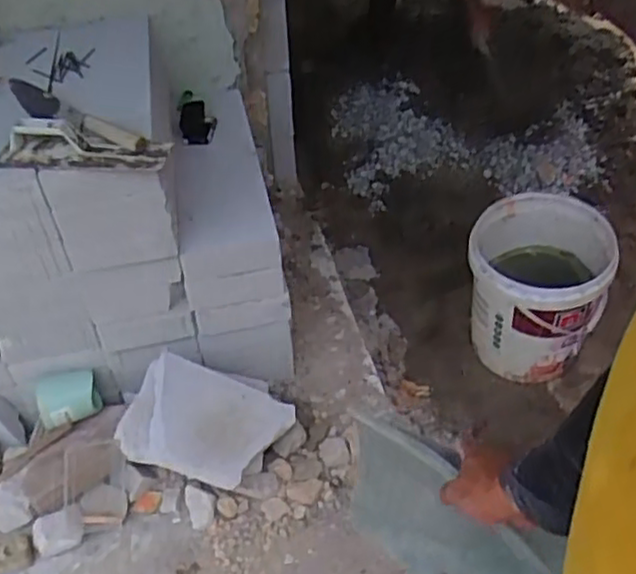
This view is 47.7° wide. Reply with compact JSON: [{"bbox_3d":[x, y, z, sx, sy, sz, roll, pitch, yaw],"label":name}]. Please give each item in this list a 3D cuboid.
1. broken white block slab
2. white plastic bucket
[{"bbox_3d":[-0.225,0.282,1.472,0.302,0.078,0.214,24,85,-20],"label":"broken white block slab"},{"bbox_3d":[0.529,0.004,1.783,0.308,0.361,0.341,13,46,13],"label":"white plastic bucket"}]

